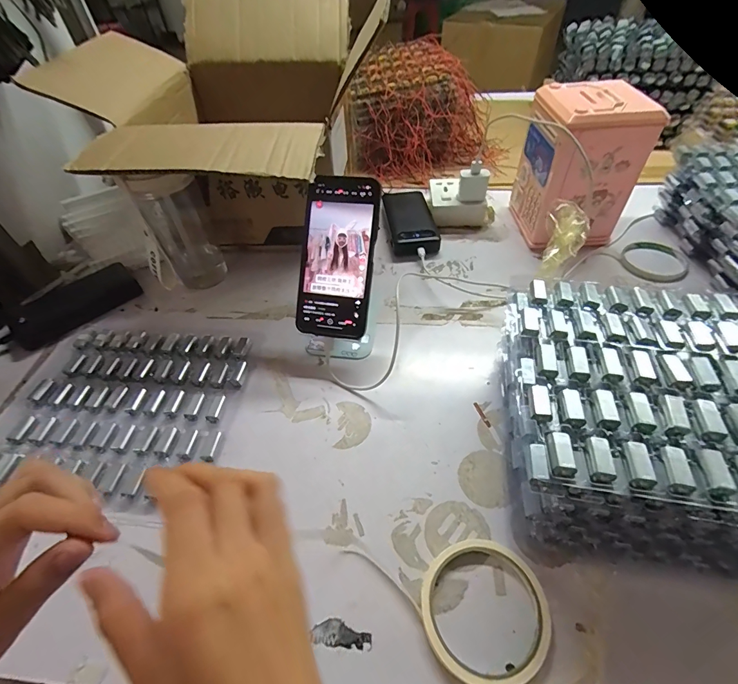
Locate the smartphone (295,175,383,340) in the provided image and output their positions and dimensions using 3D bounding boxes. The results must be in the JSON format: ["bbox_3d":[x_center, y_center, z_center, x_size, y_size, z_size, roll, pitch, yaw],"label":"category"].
[{"bbox_3d":[-0.034,-0.094,0.431,0.081,0.176,0.014,10,7,13],"label":"smartphone"}]

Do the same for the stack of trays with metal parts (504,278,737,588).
[{"bbox_3d":[0.254,0.062,0.336,0.246,0.101,0.231,4,50,8],"label":"stack of trays with metal parts"}]

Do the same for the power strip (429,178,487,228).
[{"bbox_3d":[0.149,-0.236,0.646,0.102,0.043,0.092,-3,49,2],"label":"power strip"}]

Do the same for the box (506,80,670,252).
[{"bbox_3d":[0.295,-0.246,0.548,0.131,0.182,0.129,0,49,5],"label":"box"}]

